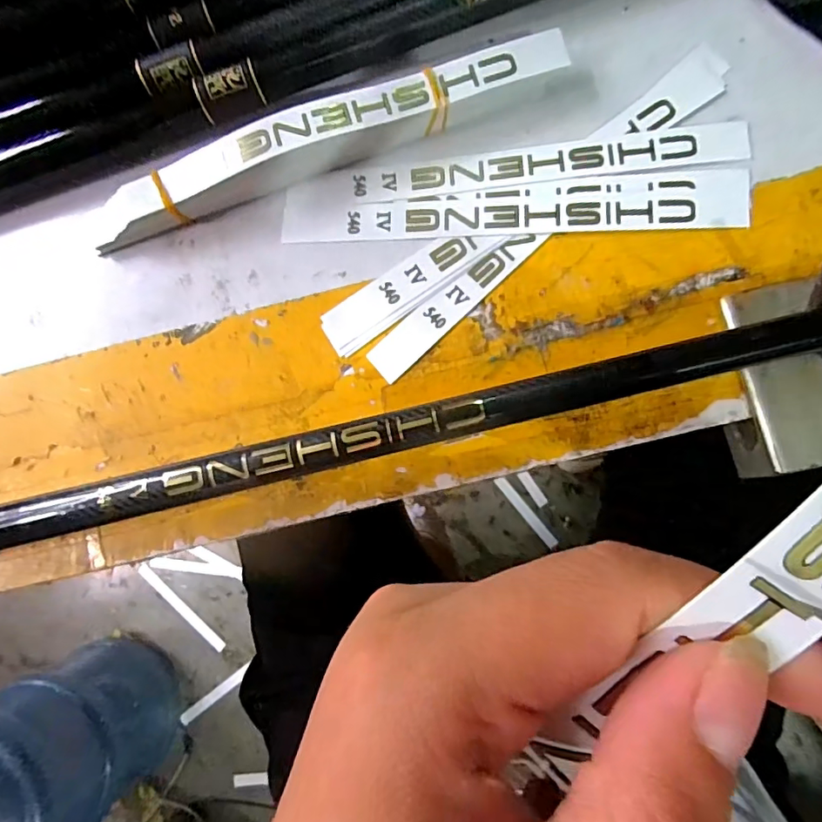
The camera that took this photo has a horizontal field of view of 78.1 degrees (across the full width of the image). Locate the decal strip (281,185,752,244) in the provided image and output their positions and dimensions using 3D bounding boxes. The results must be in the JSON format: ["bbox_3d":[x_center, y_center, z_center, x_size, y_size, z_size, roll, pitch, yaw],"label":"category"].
[{"bbox_3d":[0.048,-0.098,0.253,0.227,0.004,0.019,0,84,6],"label":"decal strip"}]

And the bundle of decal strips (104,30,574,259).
[{"bbox_3d":[-0.042,-0.135,0.254,0.240,0.027,0.025,-19,82,3],"label":"bundle of decal strips"}]

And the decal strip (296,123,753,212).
[{"bbox_3d":[0.050,-0.123,0.255,0.226,0.004,0.021,-4,83,5],"label":"decal strip"}]

